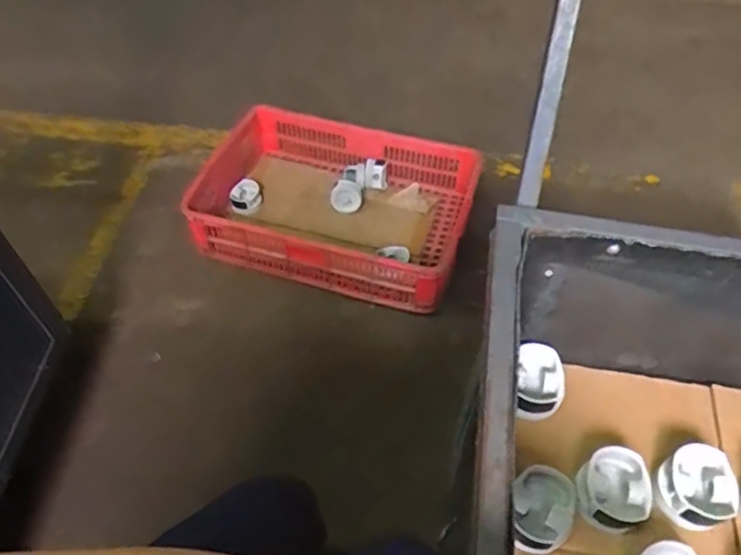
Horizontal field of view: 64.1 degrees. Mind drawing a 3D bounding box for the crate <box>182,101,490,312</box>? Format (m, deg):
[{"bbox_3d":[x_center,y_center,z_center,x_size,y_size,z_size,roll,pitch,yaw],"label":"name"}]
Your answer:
[{"bbox_3d":[-0.081,-0.199,1.479,0.637,0.187,0.451,15,53,10],"label":"crate"}]

